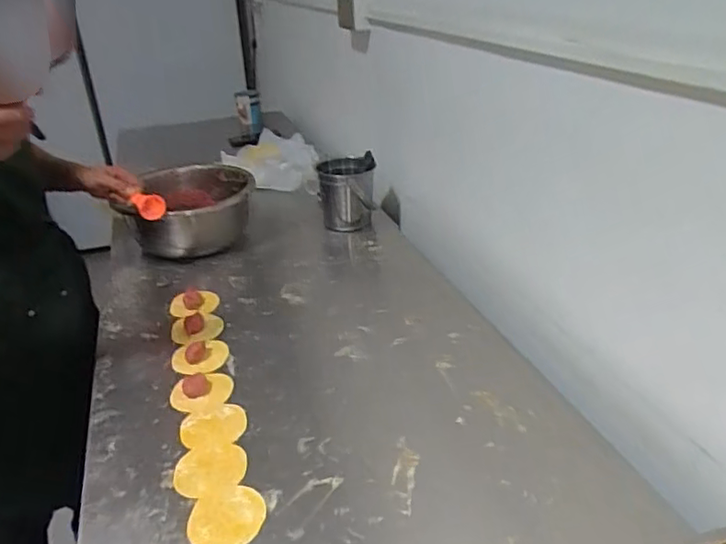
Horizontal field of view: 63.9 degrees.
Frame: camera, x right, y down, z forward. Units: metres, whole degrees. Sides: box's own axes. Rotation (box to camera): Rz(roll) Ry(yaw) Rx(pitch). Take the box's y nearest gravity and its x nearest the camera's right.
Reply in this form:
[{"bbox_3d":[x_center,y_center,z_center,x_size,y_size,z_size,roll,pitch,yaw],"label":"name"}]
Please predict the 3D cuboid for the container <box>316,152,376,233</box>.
[{"bbox_3d":[-0.032,-0.159,1.250,0.122,0.164,0.104,1,29,5],"label":"container"}]

